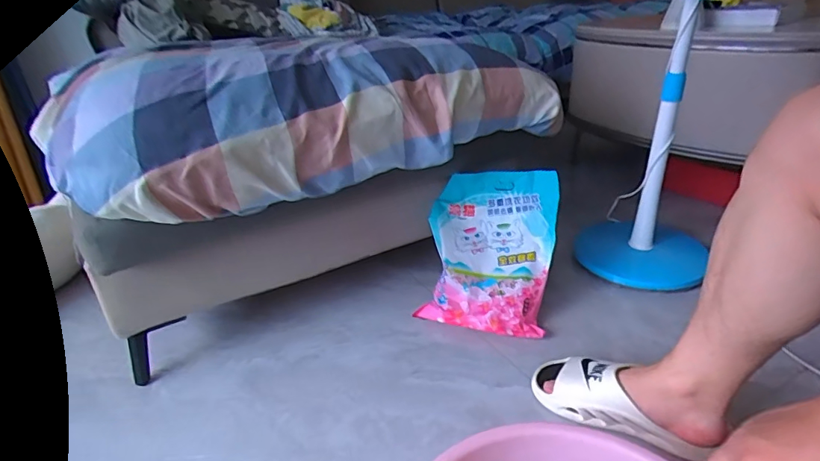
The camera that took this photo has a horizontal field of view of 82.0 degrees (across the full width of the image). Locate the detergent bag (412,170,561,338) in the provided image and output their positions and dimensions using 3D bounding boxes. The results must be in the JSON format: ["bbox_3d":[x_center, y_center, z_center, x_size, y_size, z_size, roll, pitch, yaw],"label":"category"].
[{"bbox_3d":[0.152,0.036,0.940,0.250,0.315,0.065,7,-8,18],"label":"detergent bag"}]

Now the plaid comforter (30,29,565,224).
[{"bbox_3d":[-0.128,-0.221,0.852,0.896,0.203,0.315,-18,30,-24],"label":"plaid comforter"}]

